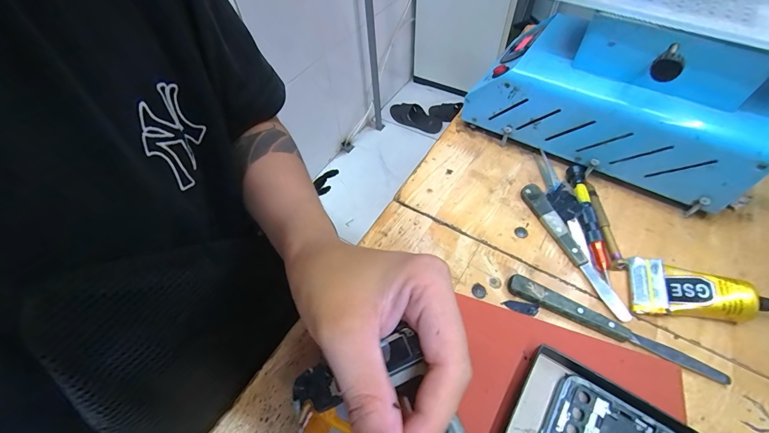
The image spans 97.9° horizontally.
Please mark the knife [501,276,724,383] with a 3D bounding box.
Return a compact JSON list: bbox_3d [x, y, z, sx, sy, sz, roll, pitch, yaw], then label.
[{"bbox_3d":[0.161,0.080,0.241,0.142,0.011,0.015,25,60,20],"label":"knife"}]

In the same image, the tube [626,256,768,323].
[{"bbox_3d":[0.232,0.058,0.242,0.090,0.018,0.042,9,55,25],"label":"tube"}]

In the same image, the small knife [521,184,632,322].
[{"bbox_3d":[0.156,0.024,0.280,0.013,0.013,0.131,-19,56,-9],"label":"small knife"}]

